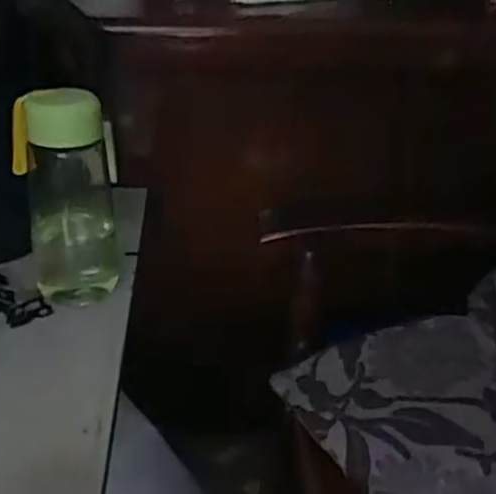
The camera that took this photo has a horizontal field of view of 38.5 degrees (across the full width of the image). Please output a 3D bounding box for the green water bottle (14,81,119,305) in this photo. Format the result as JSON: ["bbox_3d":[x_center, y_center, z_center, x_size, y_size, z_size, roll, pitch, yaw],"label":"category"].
[{"bbox_3d":[-0.162,-0.040,0.639,0.084,0.198,0.070,-6,30,-13],"label":"green water bottle"}]

